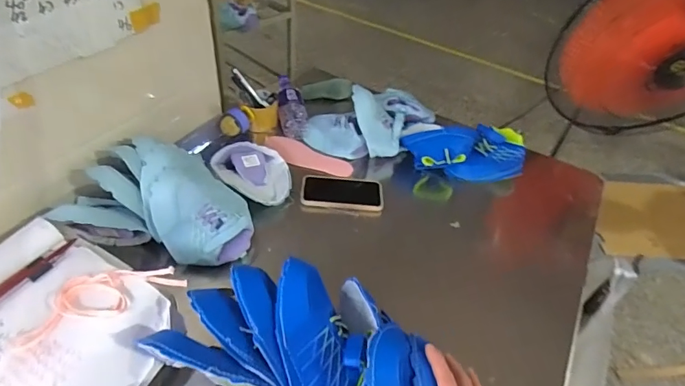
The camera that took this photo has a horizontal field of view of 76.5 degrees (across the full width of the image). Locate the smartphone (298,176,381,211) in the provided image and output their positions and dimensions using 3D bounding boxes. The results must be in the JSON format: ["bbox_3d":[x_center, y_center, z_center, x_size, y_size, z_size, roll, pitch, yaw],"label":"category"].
[{"bbox_3d":[0.000,-0.005,0.879,0.160,0.015,0.091,4,45,-3],"label":"smartphone"}]

